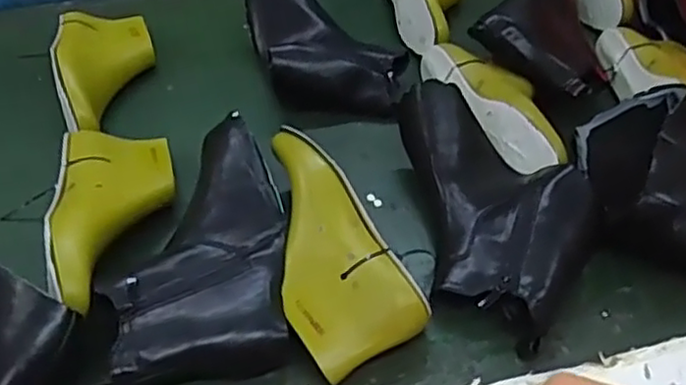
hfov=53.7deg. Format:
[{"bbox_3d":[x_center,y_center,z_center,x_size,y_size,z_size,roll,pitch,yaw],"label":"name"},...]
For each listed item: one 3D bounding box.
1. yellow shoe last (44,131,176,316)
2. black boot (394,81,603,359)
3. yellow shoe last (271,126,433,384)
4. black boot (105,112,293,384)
[{"bbox_3d":[-0.210,0.023,0.629,0.104,0.071,0.230,-8,46,-8],"label":"yellow shoe last"},{"bbox_3d":[0.145,0.012,0.631,0.145,0.082,0.268,-9,46,-9],"label":"black boot"},{"bbox_3d":[-0.010,0.044,0.601,0.110,0.070,0.234,-12,47,-12],"label":"yellow shoe last"},{"bbox_3d":[-0.124,0.053,0.596,0.145,0.076,0.254,-4,46,-4],"label":"black boot"}]

